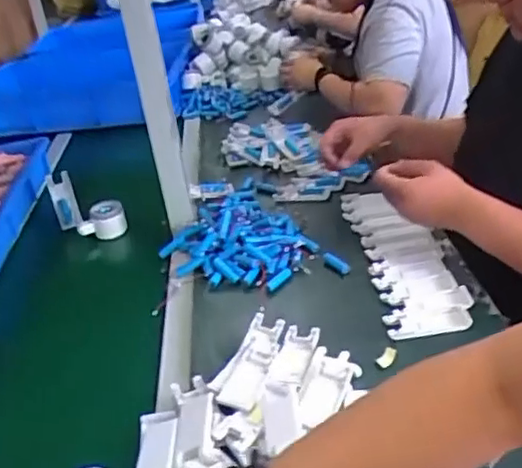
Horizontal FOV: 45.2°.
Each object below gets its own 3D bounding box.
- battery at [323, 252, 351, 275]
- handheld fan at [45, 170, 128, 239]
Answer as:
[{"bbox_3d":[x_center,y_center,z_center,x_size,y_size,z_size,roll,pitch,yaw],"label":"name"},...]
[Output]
[{"bbox_3d":[0.116,0.044,0.948,0.015,0.014,0.048,-24,35,-28],"label":"battery"},{"bbox_3d":[-0.327,-0.041,1.148,0.175,0.095,0.067,25,40,22],"label":"handheld fan"}]

